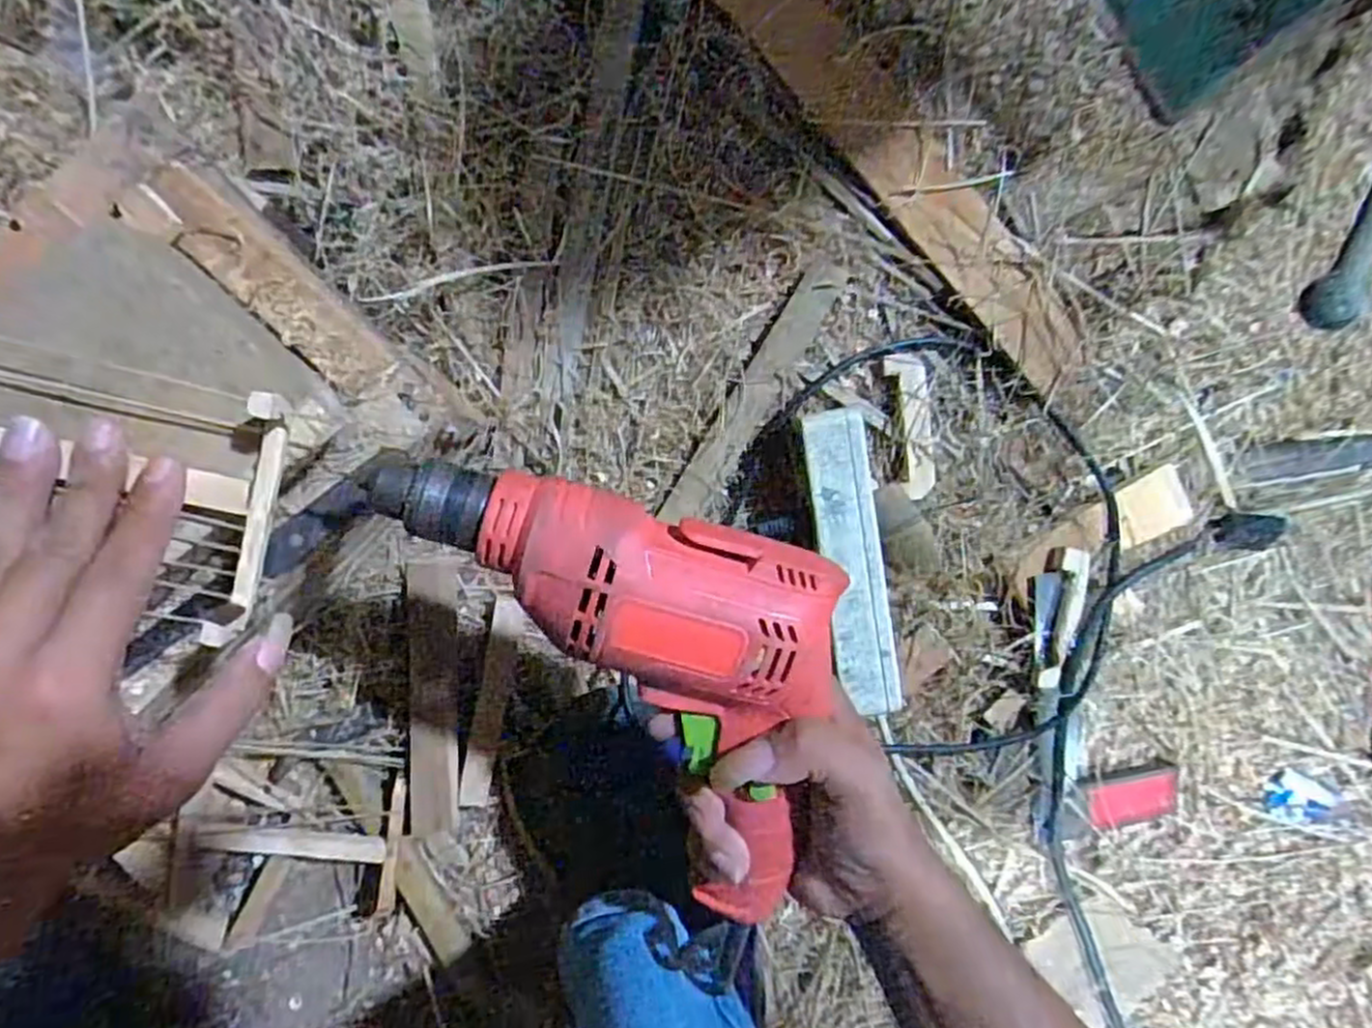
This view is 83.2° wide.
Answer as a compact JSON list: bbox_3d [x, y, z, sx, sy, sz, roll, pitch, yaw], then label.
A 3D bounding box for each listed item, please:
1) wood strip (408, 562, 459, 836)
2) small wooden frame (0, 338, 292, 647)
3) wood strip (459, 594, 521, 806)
[{"bbox_3d":[-0.162,0.119,0.498,0.030,0.005,0.174,-1,92,-17],"label":"wood strip"},{"bbox_3d":[-0.232,-0.015,0.296,0.138,0.041,0.097,16,94,-13],"label":"small wooden frame"},{"bbox_3d":[-0.129,0.123,0.511,0.019,0.004,0.137,10,88,-18],"label":"wood strip"}]

